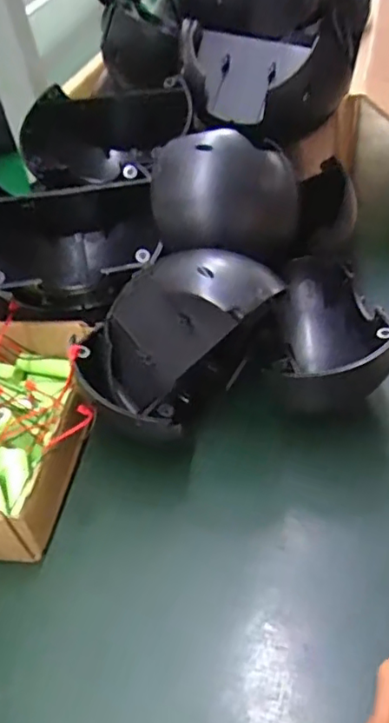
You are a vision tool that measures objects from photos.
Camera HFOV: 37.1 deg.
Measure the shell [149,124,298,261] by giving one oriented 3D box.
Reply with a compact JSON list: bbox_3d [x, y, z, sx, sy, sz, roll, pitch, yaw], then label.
[{"bbox_3d":[0.023,-0.116,0.401,0.098,0.078,0.052,-2,43,6],"label":"shell"}]

